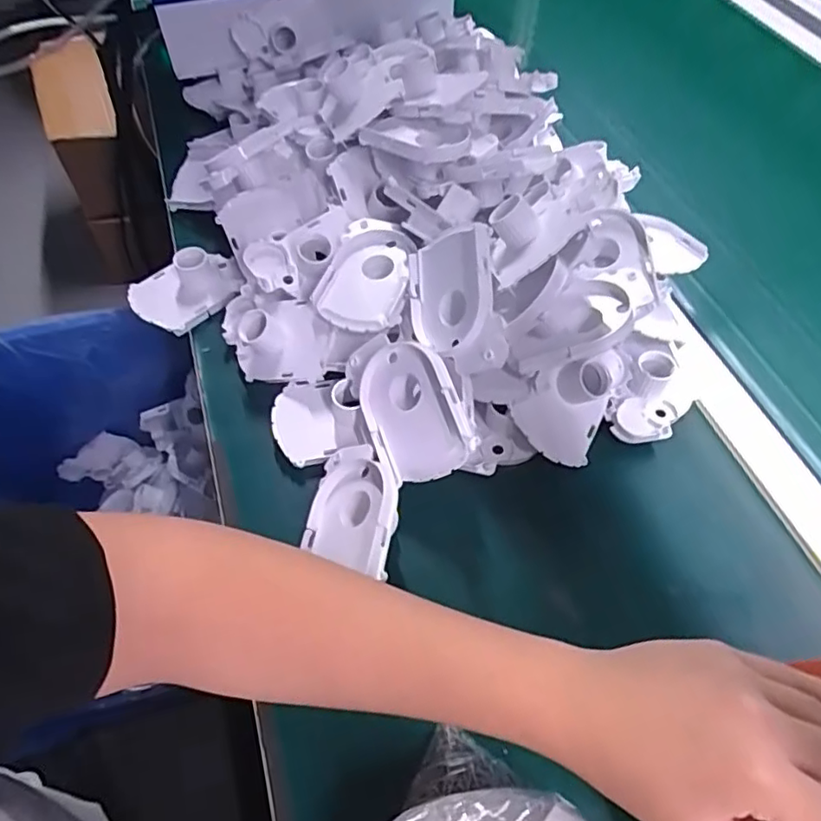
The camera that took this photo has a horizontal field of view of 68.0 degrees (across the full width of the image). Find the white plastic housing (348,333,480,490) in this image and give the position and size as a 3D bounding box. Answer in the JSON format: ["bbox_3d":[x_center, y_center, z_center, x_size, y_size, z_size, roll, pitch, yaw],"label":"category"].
[{"bbox_3d":[0.004,-0.006,0.393,0.030,0.065,0.101,1,50,-55],"label":"white plastic housing"}]

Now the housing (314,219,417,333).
[{"bbox_3d":[-0.029,-0.104,0.450,0.066,0.025,0.096,15,57,10],"label":"housing"}]

